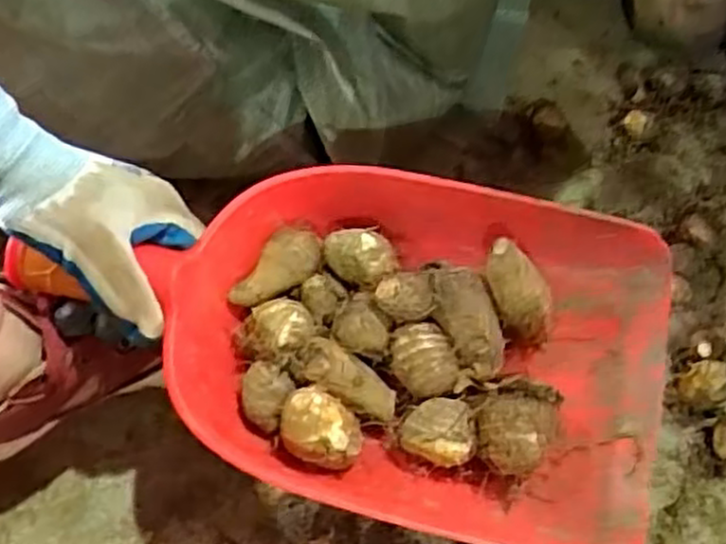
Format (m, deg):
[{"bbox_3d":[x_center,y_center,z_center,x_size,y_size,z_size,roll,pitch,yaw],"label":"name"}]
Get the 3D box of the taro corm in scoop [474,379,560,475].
[{"bbox_3d":[0.075,0.073,0.360,0.045,0.032,0.035,-41,70,-16],"label":"taro corm in scoop"}]

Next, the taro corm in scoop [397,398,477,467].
[{"bbox_3d":[0.036,0.080,0.370,0.035,0.021,0.031,-7,64,-2],"label":"taro corm in scoop"}]

